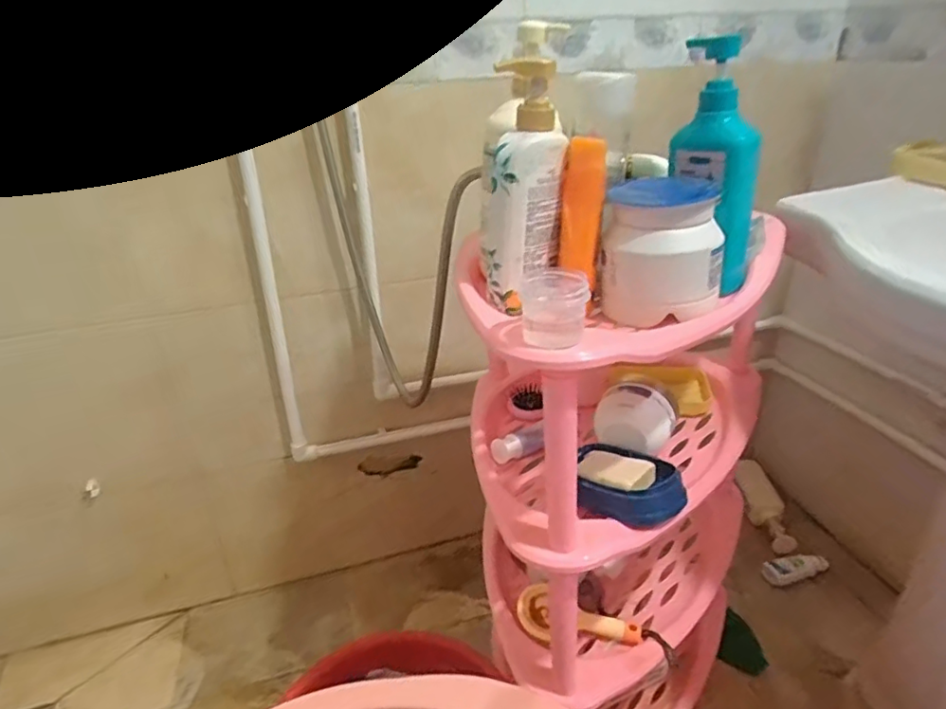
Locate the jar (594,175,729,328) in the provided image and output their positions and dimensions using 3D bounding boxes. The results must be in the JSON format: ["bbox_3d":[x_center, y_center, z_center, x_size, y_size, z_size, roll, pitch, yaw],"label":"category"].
[{"bbox_3d":[0.177,-0.099,0.562,0.112,0.118,0.109,6,30,15],"label":"jar"}]

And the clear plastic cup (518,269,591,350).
[{"bbox_3d":[0.064,-0.037,0.469,0.050,0.049,0.045,1,29,7],"label":"clear plastic cup"}]

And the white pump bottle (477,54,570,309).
[{"bbox_3d":[0.048,-0.147,0.557,0.092,0.198,0.044,-19,32,-27],"label":"white pump bottle"}]

